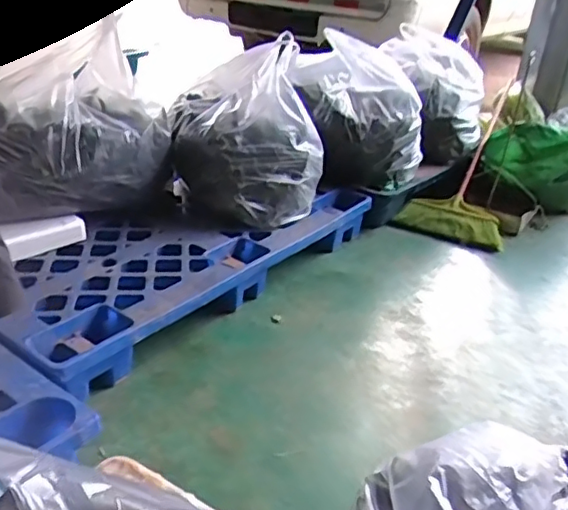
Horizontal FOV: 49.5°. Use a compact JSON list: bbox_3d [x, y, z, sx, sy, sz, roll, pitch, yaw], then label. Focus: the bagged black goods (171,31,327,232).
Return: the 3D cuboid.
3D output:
[{"bbox_3d":[-0.105,-0.353,1.769,0.431,0.416,0.405,1,28,-8],"label":"bagged black goods"}]

